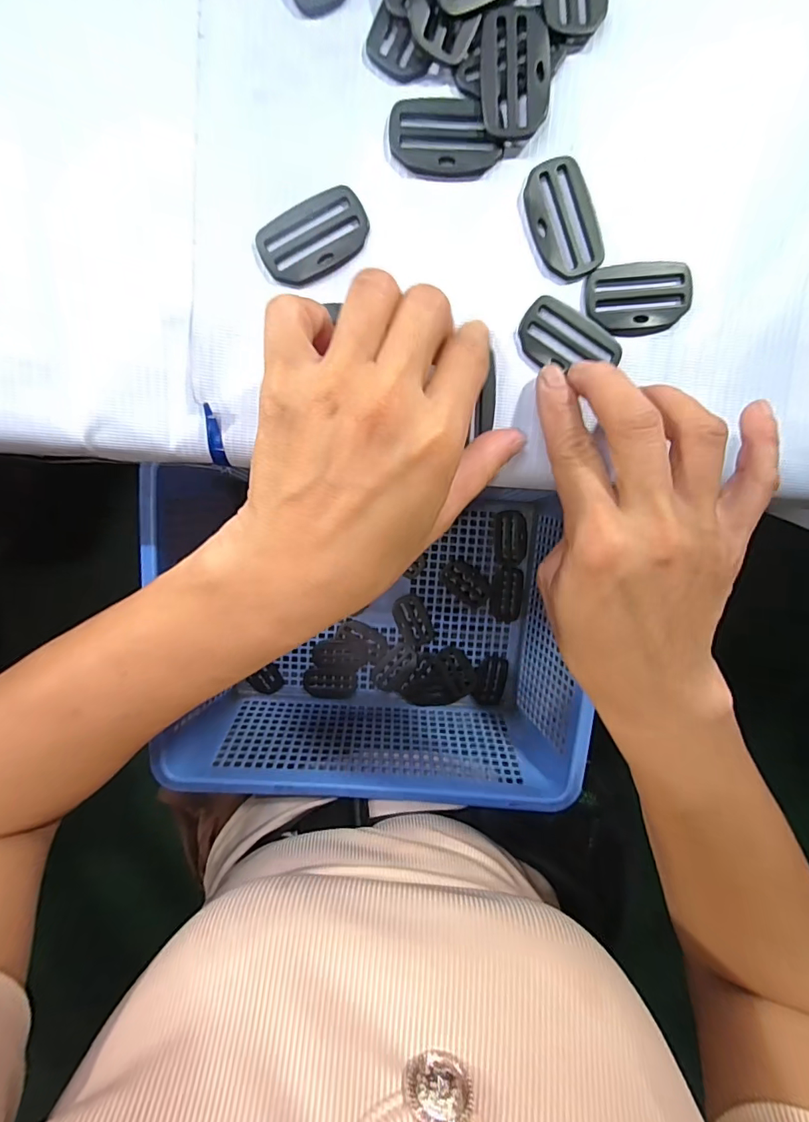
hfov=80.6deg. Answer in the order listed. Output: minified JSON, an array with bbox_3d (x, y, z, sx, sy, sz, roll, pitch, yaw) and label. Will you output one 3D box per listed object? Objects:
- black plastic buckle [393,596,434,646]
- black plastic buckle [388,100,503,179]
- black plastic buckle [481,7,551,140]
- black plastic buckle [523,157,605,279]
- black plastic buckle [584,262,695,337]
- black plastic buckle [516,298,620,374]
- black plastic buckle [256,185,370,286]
[{"bbox_3d":[0.008,0.052,0.416,0.027,0.004,0.046,-21,100,0],"label":"black plastic buckle"},{"bbox_3d":[0.017,-0.174,0.195,0.045,0.004,0.027,4,99,-3],"label":"black plastic buckle"},{"bbox_3d":[0.044,-0.195,0.191,0.028,0.004,0.043,-5,100,-2],"label":"black plastic buckle"},{"bbox_3d":[0.068,-0.144,0.201,0.028,0.004,0.046,-20,100,1],"label":"black plastic buckle"},{"bbox_3d":[0.103,-0.114,0.207,0.046,0.004,0.028,-5,100,-2],"label":"black plastic buckle"},{"bbox_3d":[0.072,-0.095,0.210,0.045,0.004,0.027,29,97,-7],"label":"black plastic buckle"},{"bbox_3d":[-0.038,-0.136,0.198,0.046,0.004,0.030,-31,100,3],"label":"black plastic buckle"}]

